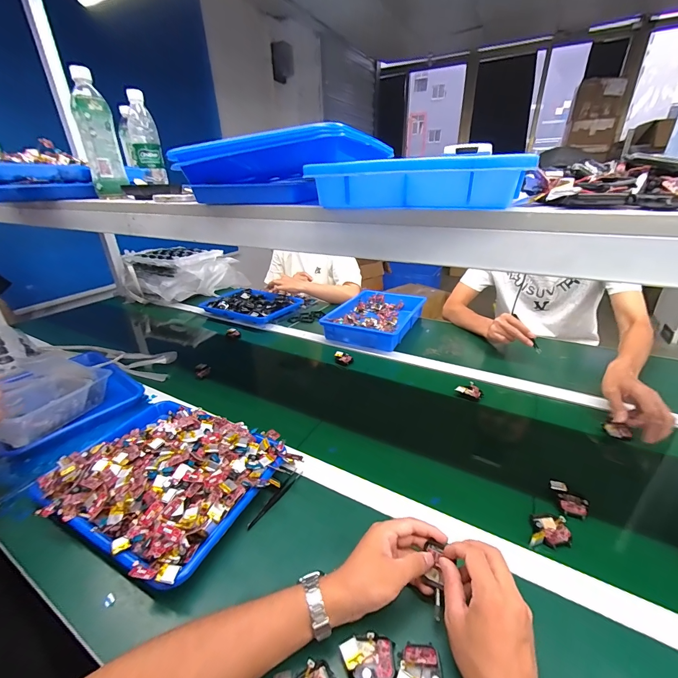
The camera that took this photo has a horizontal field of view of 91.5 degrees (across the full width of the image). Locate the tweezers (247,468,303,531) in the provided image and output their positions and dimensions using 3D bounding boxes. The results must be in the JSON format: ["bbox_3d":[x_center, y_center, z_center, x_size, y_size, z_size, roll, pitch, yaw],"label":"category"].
[{"bbox_3d":[-0.097,0.249,0.516,0.015,0.014,0.117,13,30,28],"label":"tweezers"}]

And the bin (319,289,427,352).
[{"bbox_3d":[0.121,-0.074,1.057,0.233,0.052,0.342,12,30,26],"label":"bin"}]

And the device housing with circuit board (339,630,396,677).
[{"bbox_3d":[0.030,0.322,0.335,0.053,0.016,0.037,-2,27,-1],"label":"device housing with circuit board"}]

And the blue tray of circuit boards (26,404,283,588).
[{"bbox_3d":[-0.283,0.200,0.529,0.328,0.057,0.254,10,29,23],"label":"blue tray of circuit boards"}]

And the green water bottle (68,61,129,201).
[{"bbox_3d":[-0.464,-0.389,0.636,0.064,0.207,0.068,-18,31,-29],"label":"green water bottle"}]

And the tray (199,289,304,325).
[{"bbox_3d":[-0.321,-0.130,1.265,0.318,0.050,0.233,13,30,27],"label":"tray"}]

